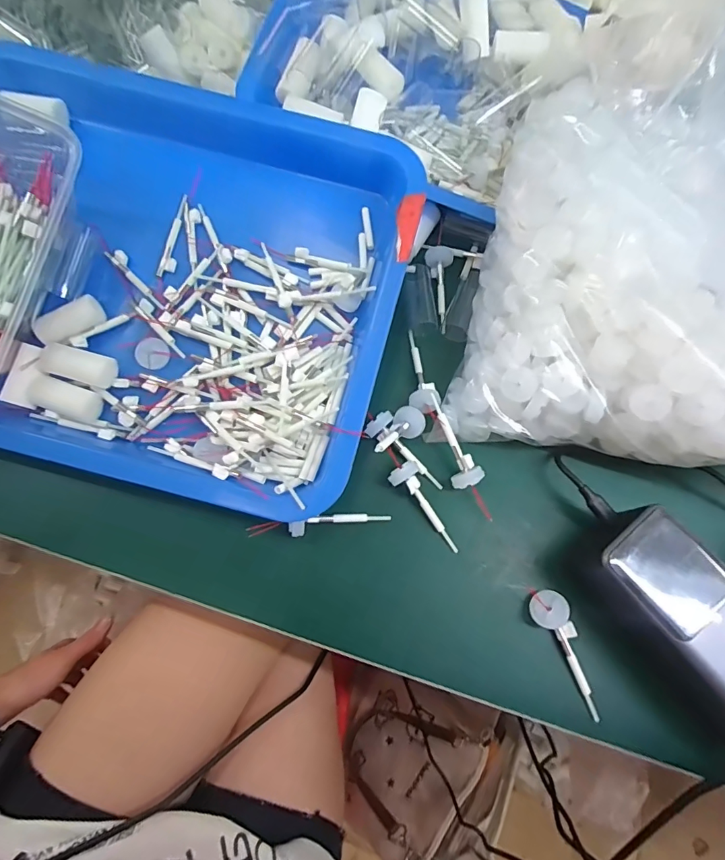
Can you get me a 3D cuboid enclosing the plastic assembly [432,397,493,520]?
[{"bbox_3d":[0.062,0.018,0.298,0.020,0.014,0.086,-23,87,-9],"label":"plastic assembly"}]

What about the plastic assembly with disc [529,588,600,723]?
[{"bbox_3d":[0.122,0.130,0.271,0.020,0.015,0.075,-24,75,-9],"label":"plastic assembly with disc"}]

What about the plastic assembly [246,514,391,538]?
[{"bbox_3d":[-0.026,0.059,0.287,0.087,0.016,0.010,-8,73,-4],"label":"plastic assembly"}]

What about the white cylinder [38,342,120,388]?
[{"bbox_3d":[-0.184,-0.042,0.298,0.046,0.021,0.018,14,73,3],"label":"white cylinder"}]

